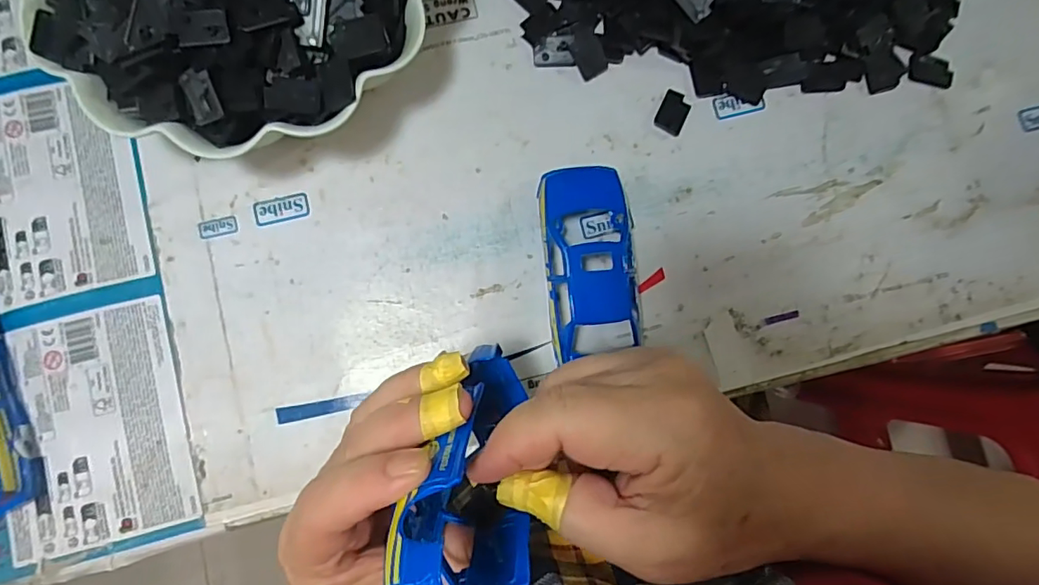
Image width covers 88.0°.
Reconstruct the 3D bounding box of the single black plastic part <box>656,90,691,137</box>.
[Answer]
[{"bbox_3d":[0.099,-0.116,0.344,0.018,0.004,0.028,24,83,0],"label":"single black plastic part"}]

